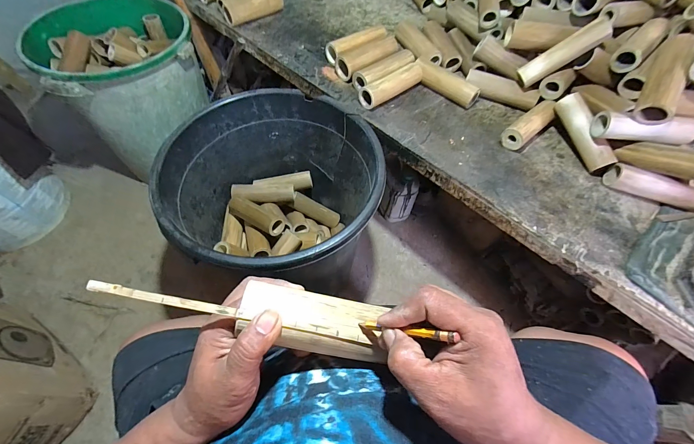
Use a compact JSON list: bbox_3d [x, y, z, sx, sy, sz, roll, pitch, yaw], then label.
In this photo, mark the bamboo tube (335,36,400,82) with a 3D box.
[{"bbox_3d":[0.055,-0.437,0.818,0.179,0.054,0.053,-33,65,-22],"label":"bamboo tube"}]

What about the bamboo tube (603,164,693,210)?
[{"bbox_3d":[0.654,-0.077,0.646,0.178,0.052,0.051,21,58,9],"label":"bamboo tube"}]

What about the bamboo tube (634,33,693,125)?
[{"bbox_3d":[0.624,-0.283,0.597,0.060,0.051,0.188,24,82,11],"label":"bamboo tube"}]

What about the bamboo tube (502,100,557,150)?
[{"bbox_3d":[0.434,-0.230,0.728,0.166,0.054,0.051,-36,67,-24],"label":"bamboo tube"}]

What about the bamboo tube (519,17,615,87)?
[{"bbox_3d":[0.491,-0.387,0.701,0.184,0.044,0.044,-29,54,27],"label":"bamboo tube"}]

